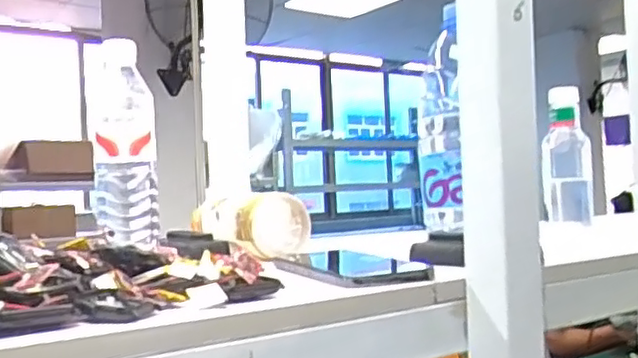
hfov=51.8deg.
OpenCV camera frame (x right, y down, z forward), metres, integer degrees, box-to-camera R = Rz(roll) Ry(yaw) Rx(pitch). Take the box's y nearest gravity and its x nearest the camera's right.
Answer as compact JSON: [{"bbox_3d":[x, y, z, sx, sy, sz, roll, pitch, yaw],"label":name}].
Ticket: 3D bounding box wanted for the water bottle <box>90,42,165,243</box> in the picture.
[{"bbox_3d":[-0.189,-0.039,0.636,0.062,0.197,0.071,-2,0,-16],"label":"water bottle"}]

